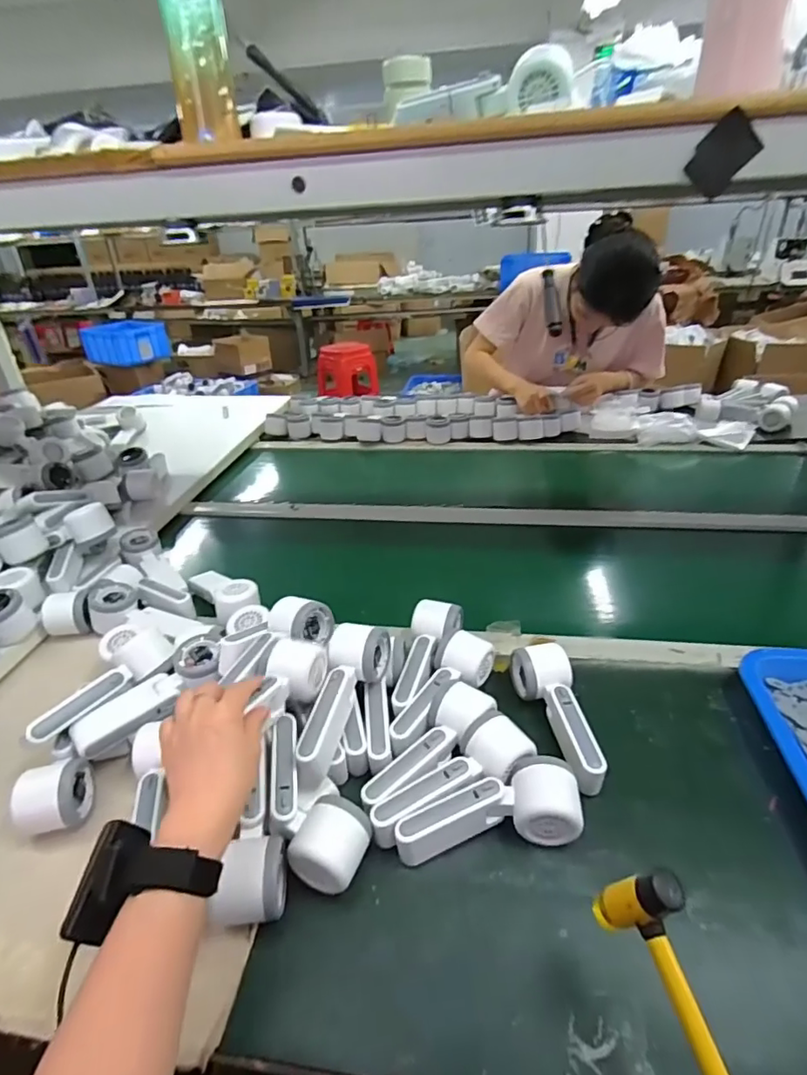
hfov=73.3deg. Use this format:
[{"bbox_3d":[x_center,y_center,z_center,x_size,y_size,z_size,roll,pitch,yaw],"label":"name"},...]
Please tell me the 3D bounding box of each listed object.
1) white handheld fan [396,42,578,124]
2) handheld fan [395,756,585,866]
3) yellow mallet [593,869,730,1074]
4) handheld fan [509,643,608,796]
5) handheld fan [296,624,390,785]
[{"bbox_3d":[0.075,-0.431,0.518,0.166,0.049,0.048,2,31,10],"label":"white handheld fan"},{"bbox_3d":[0.076,0.243,0.486,0.159,0.042,0.065,-4,30,-1],"label":"handheld fan"},{"bbox_3d":[0.170,0.294,0.291,0.040,0.056,0.197,-10,53,-11],"label":"yellow mallet"},{"bbox_3d":[0.161,0.180,0.564,0.055,0.051,0.155,-6,30,-3],"label":"handheld fan"},{"bbox_3d":[-0.071,0.170,0.581,0.055,0.059,0.170,8,48,18],"label":"handheld fan"}]

